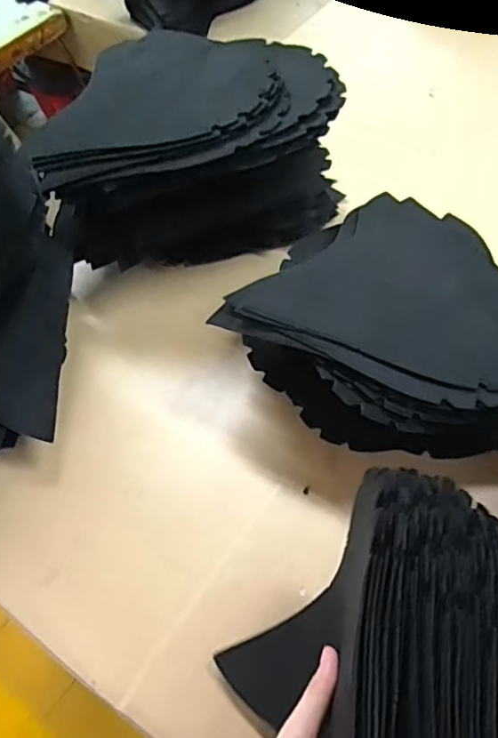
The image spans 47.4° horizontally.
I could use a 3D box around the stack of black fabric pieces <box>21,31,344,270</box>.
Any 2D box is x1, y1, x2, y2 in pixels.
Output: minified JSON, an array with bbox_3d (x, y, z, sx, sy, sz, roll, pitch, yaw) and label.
[{"bbox_3d":[-0.060,-0.223,0.649,0.316,0.194,0.184,-10,56,-1],"label":"stack of black fabric pieces"}]

